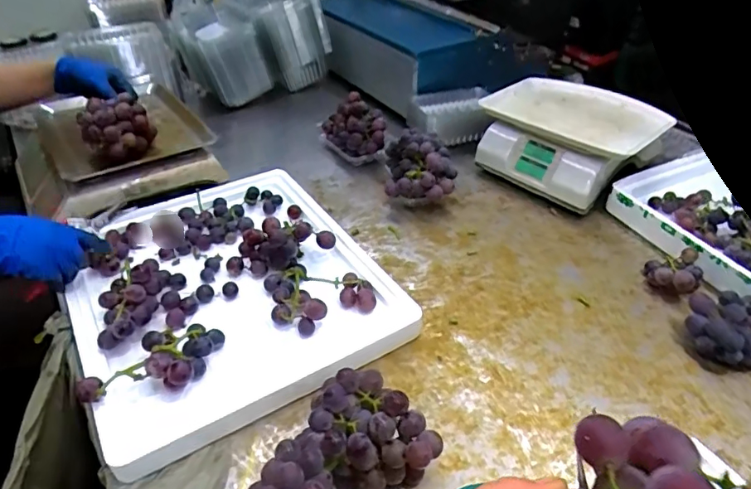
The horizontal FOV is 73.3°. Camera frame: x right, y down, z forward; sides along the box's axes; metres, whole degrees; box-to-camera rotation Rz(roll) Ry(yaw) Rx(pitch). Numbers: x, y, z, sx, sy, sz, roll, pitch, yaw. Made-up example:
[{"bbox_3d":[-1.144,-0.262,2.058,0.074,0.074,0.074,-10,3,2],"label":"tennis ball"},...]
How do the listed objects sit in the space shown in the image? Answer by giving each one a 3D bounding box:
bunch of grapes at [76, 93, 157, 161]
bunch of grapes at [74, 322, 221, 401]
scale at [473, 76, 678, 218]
[{"bbox_3d":[-0.441,-0.198,0.868,0.064,0.102,0.108,21,45,25],"label":"bunch of grapes"},{"bbox_3d":[-0.255,0.139,0.591,0.143,0.055,0.096,-8,38,-8],"label":"bunch of grapes"},{"bbox_3d":[0.358,-0.192,0.946,0.251,0.131,0.292,-30,46,-31],"label":"scale"}]

